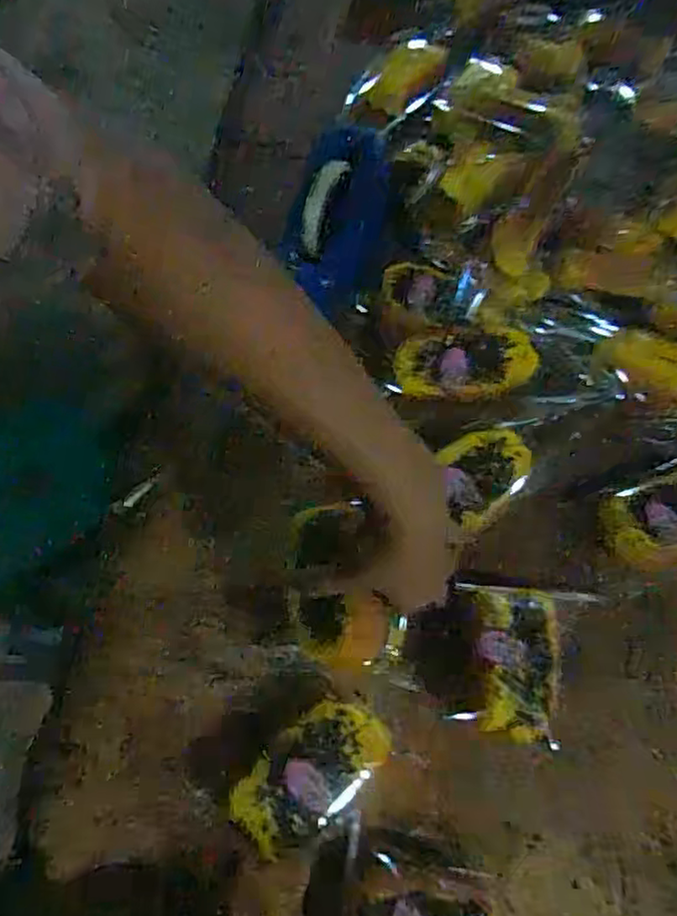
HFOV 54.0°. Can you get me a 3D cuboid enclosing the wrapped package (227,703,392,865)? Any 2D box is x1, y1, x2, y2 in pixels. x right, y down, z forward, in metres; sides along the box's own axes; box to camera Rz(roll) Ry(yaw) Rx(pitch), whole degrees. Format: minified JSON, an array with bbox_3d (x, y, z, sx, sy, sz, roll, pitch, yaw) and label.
[{"bbox_3d":[-0.020,0.231,0.489,0.065,0.029,0.116,43,74,16],"label":"wrapped package"}]

